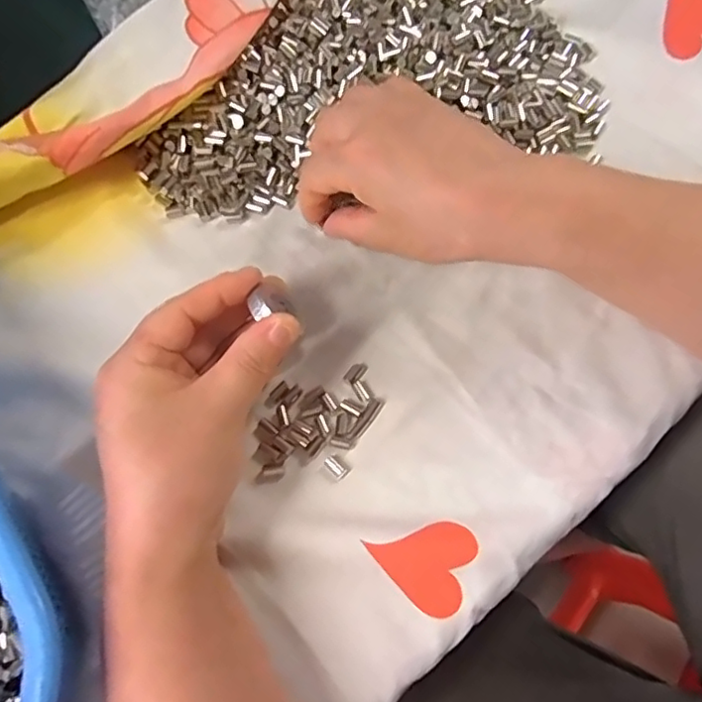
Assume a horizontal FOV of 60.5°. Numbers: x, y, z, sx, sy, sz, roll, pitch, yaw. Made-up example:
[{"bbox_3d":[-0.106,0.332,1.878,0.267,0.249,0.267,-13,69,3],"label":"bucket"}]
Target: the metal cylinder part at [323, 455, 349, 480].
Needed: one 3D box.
[{"bbox_3d":[-0.008,0.056,0.291,0.013,0.004,0.007,36,76,11],"label":"metal cylinder part"}]

